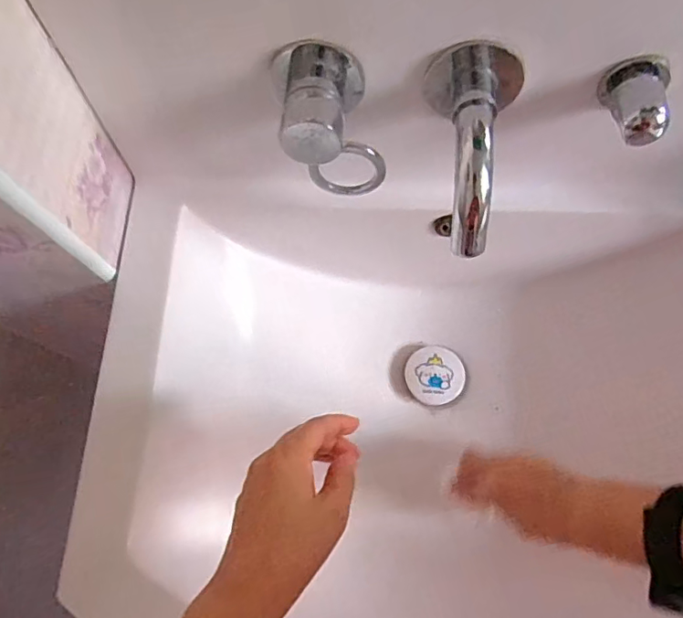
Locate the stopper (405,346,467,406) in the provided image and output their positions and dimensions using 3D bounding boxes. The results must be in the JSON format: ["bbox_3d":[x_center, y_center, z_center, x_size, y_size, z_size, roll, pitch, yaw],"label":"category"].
[{"bbox_3d":[0.100,0.069,0.564,0.060,0.018,0.063,-14,70,-2],"label":"stopper"}]

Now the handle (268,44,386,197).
[{"bbox_3d":[-0.010,-0.141,0.400,0.071,0.069,0.094,-9,70,0],"label":"handle"}]

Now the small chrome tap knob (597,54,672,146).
[{"bbox_3d":[0.209,-0.147,0.369,0.041,0.037,0.052,-6,70,1],"label":"small chrome tap knob"}]

